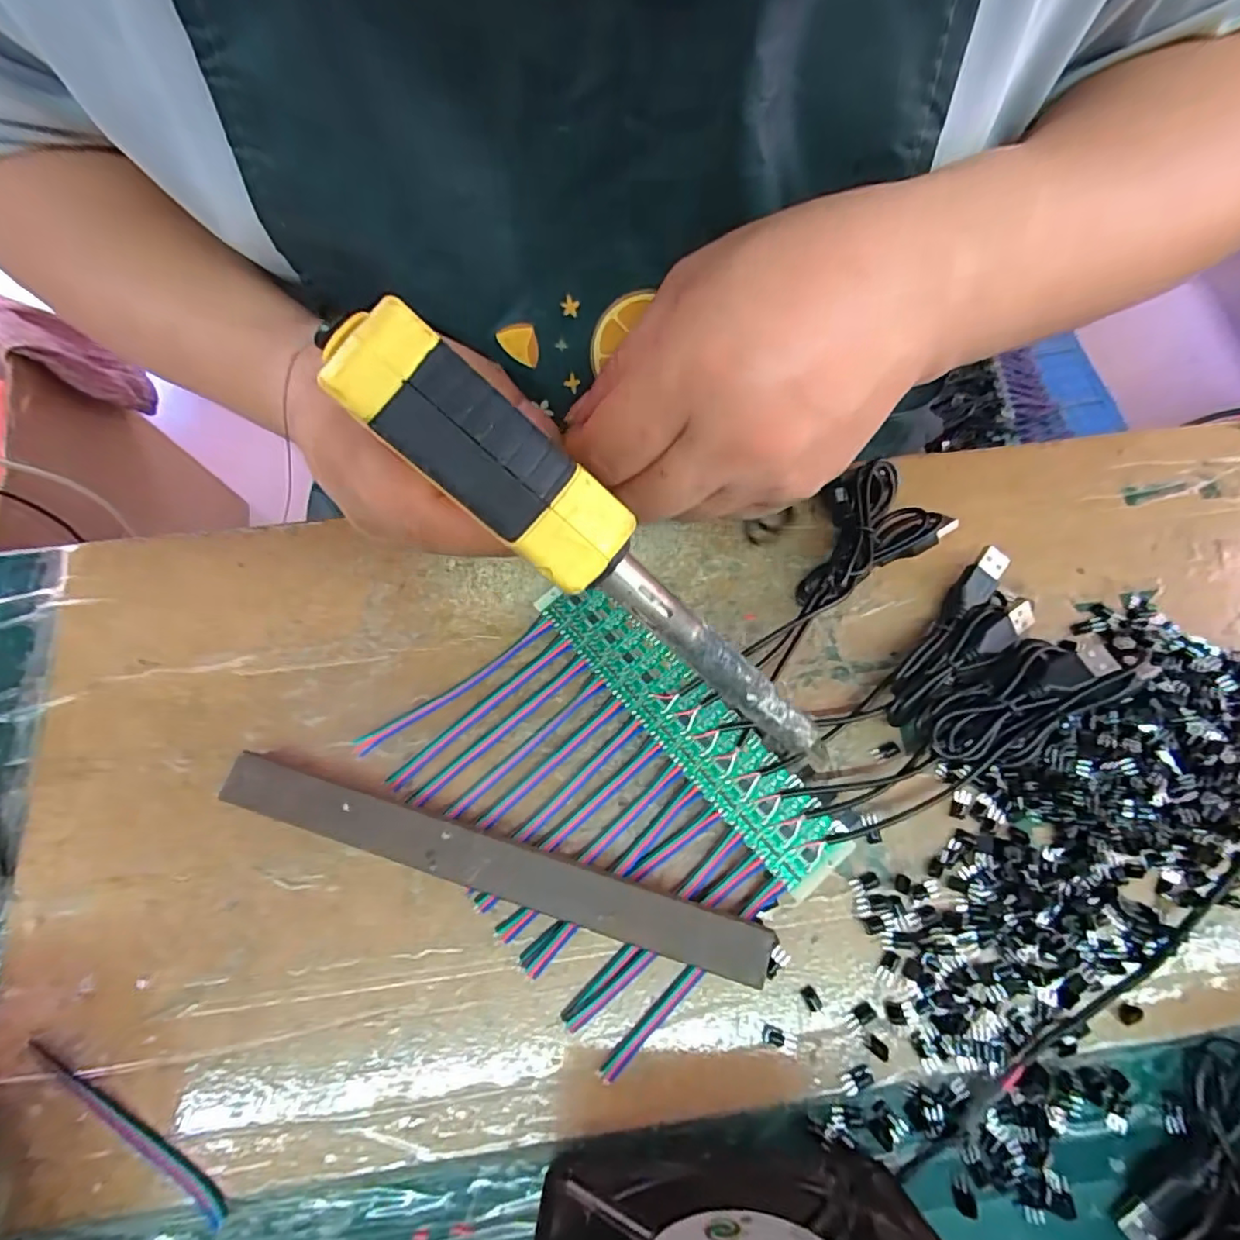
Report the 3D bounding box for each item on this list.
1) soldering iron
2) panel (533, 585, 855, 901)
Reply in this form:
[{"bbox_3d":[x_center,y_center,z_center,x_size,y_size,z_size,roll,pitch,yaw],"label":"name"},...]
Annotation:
[{"bbox_3d":[-0.008,-0.015,0.165,0.172,0.029,0.024,41,74,-18],"label":"soldering iron"},{"bbox_3d":[0.028,0.043,0.253,0.032,0.009,0.160,-40,77,-12],"label":"panel"}]

